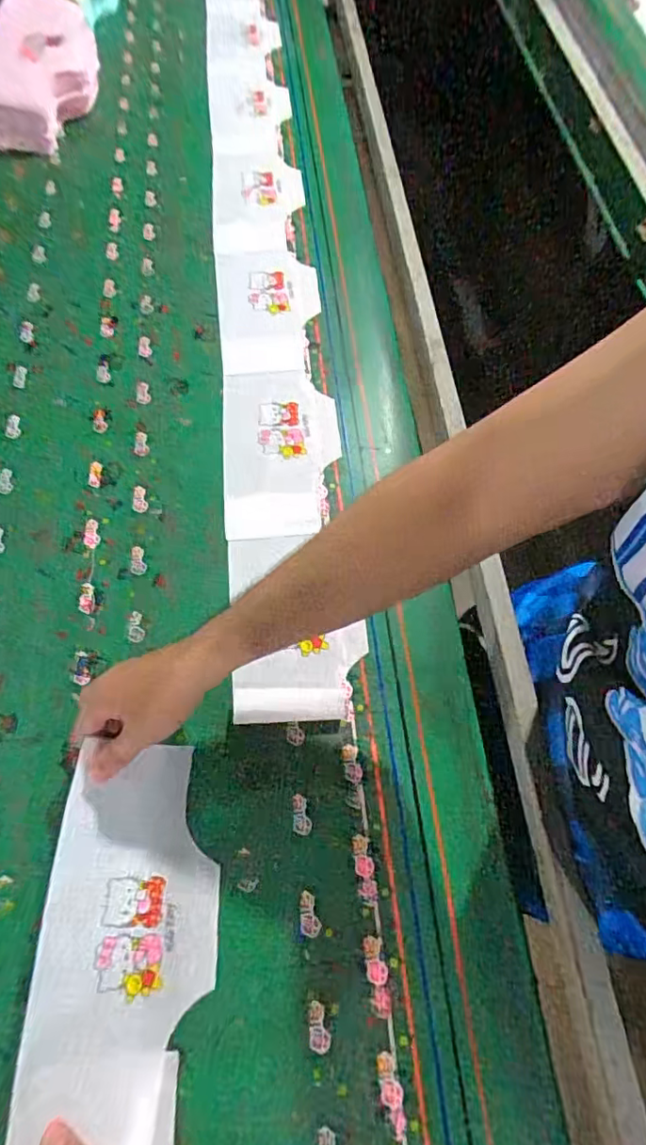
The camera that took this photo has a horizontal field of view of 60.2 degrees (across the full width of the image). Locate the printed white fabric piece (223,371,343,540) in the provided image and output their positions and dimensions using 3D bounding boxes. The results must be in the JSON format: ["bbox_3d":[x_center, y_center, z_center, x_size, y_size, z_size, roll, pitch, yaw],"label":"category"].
[{"bbox_3d":[-0.047,-0.144,0.650,0.133,0.010,0.224,-2,66,-8],"label":"printed white fabric piece"}]

